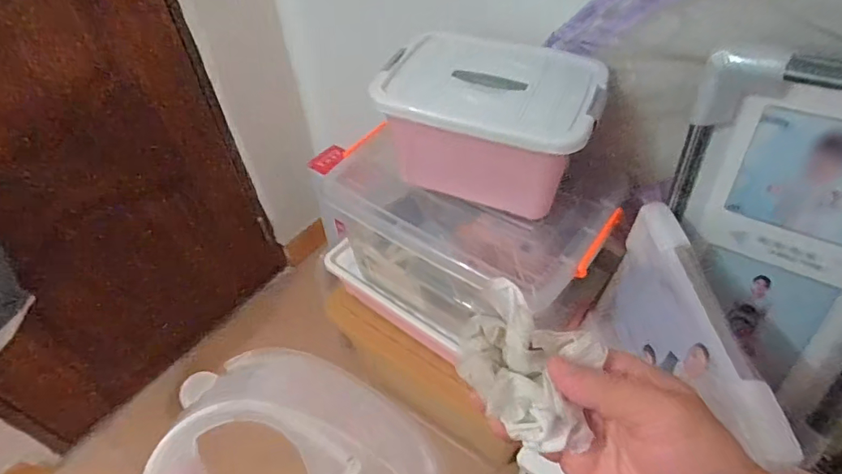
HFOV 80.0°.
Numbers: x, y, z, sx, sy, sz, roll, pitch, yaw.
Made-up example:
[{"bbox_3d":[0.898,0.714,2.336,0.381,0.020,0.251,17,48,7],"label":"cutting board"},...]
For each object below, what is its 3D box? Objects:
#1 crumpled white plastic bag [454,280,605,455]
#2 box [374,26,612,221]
[{"bbox_3d":[0.058,0.072,0.277,0.079,0.048,0.060,23,53,23],"label":"crumpled white plastic bag"},{"bbox_3d":[0.116,-0.189,0.883,0.354,0.200,0.218,12,50,15],"label":"box"}]

